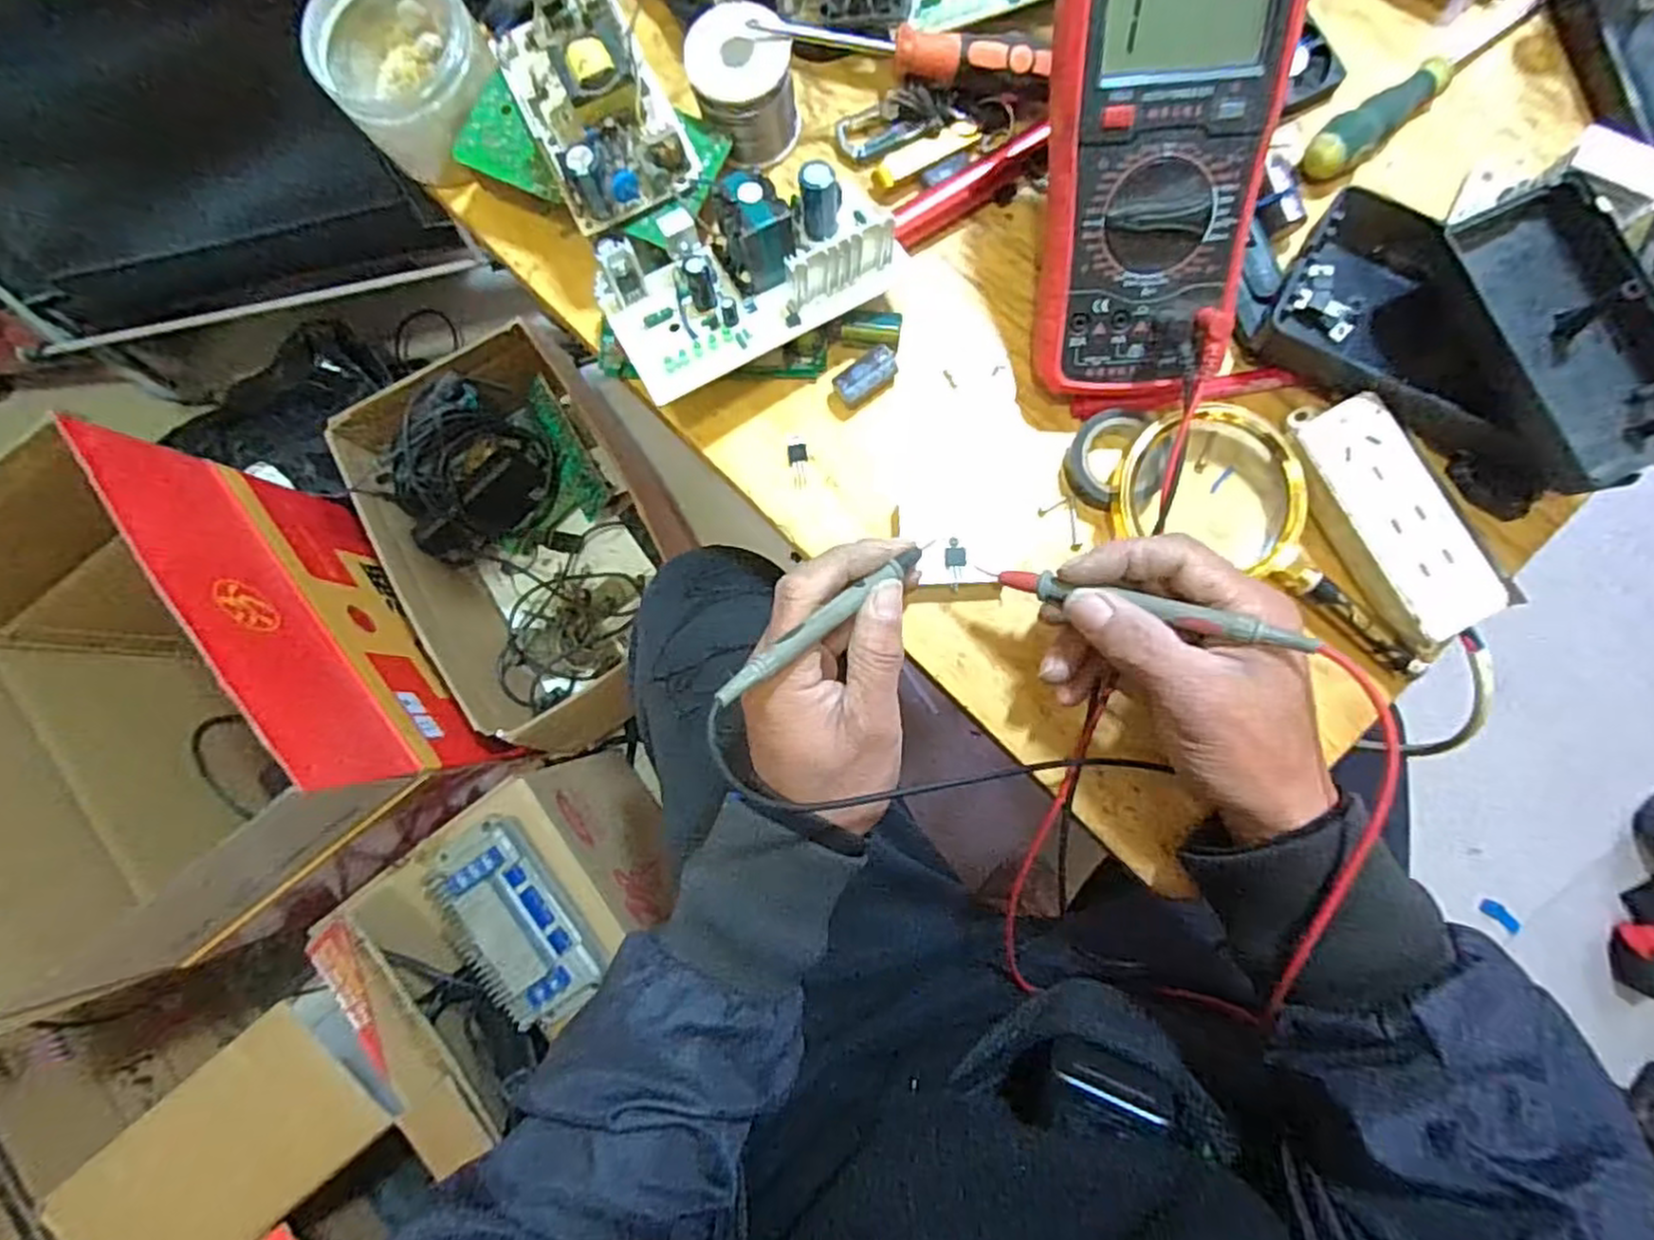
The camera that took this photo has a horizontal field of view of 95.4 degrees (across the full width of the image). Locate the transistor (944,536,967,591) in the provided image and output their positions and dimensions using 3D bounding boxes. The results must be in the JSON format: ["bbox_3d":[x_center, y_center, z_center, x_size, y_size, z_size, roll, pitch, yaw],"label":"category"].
[{"bbox_3d":[0.064,-0.028,0.375,0.010,0.004,0.026,-2,84,4],"label":"transistor"}]

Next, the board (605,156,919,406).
[{"bbox_3d":[-0.037,-0.172,0.370,0.146,0.047,0.073,-29,83,1],"label":"board"}]

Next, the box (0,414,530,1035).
[{"bbox_3d":[-0.587,0.075,0.709,0.334,0.285,0.391,-38,83,0],"label":"box"}]

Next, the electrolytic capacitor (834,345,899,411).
[{"bbox_3d":[0.021,-0.128,0.396,0.035,0.016,0.017,-36,83,0],"label":"electrolytic capacitor"}]

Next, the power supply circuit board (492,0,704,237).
[{"bbox_3d":[-0.118,-0.264,0.376,0.068,0.035,0.118,-27,84,1],"label":"power supply circuit board"}]

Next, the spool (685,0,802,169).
[{"bbox_3d":[-0.042,-0.277,0.392,0.050,0.051,0.050,-12,84,3],"label":"spool"}]

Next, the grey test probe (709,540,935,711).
[{"bbox_3d":[0.005,-0.003,0.323,0.136,0.008,0.008,-35,82,-34],"label":"grey test probe"}]

